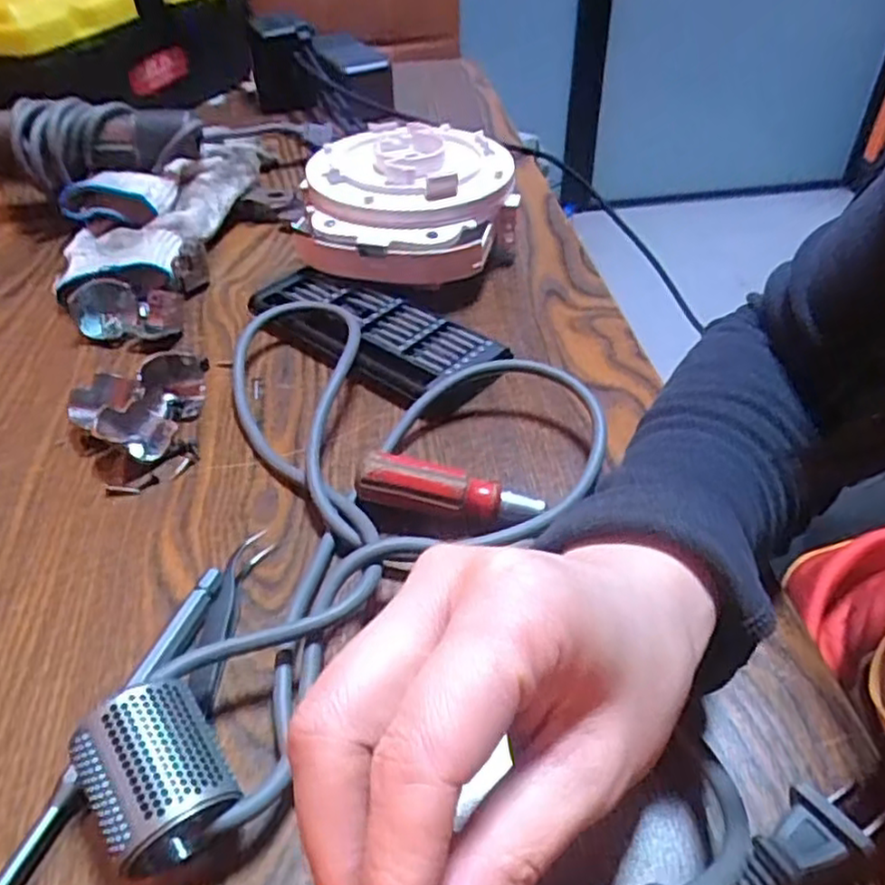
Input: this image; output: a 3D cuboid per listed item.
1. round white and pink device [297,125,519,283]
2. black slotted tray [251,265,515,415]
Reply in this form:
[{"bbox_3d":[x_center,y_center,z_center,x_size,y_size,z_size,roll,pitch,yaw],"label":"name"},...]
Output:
[{"bbox_3d":[-0.028,-0.168,0.505,0.149,0.068,0.151,0,43,0],"label":"round white and pink device"},{"bbox_3d":[-0.041,-0.065,0.434,0.167,0.022,0.071,28,50,28],"label":"black slotted tray"}]

